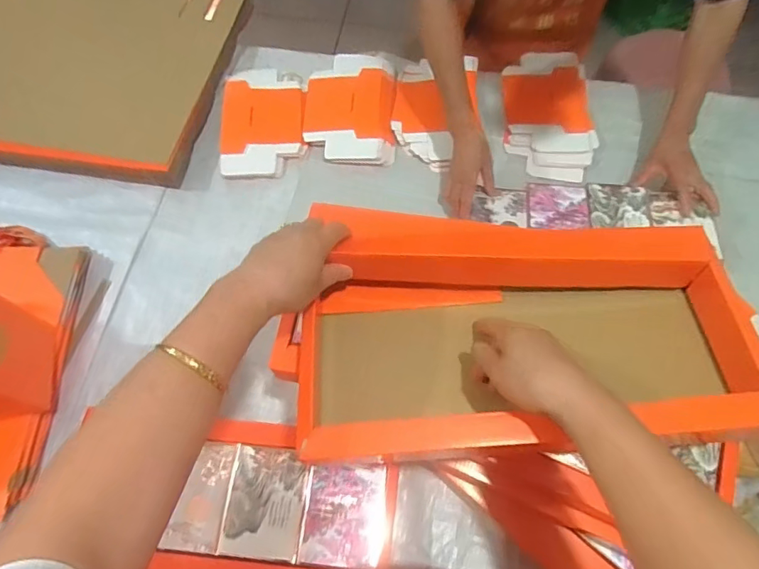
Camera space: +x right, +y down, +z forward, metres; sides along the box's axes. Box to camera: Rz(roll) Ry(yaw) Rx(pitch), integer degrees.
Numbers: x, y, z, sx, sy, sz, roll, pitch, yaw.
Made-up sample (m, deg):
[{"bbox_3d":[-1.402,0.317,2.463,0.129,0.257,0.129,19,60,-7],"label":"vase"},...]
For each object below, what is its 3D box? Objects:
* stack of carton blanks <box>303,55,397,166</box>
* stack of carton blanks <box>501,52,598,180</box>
[{"bbox_3d":[-0.054,-0.334,0.922,0.163,0.029,0.233,1,75,3],"label":"stack of carton blanks"},{"bbox_3d":[0.313,-0.319,0.912,0.158,0.024,0.274,4,66,3],"label":"stack of carton blanks"}]

